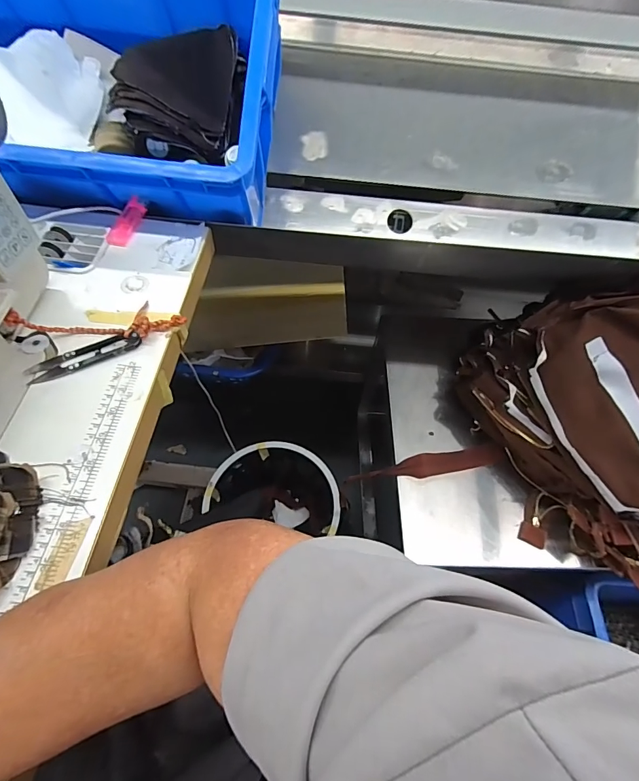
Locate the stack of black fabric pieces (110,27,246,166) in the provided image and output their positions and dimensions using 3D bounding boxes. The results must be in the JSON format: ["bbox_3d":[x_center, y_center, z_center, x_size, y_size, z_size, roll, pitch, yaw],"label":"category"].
[{"bbox_3d":[-0.172,-0.397,0.532,0.149,0.073,0.220,4,58,-2],"label":"stack of black fabric pieces"}]

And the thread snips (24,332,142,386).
[{"bbox_3d":[-0.224,-0.035,0.383,0.104,0.012,0.025,-21,62,-16],"label":"thread snips"}]

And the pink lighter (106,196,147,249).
[{"bbox_3d":[-0.228,-0.202,0.482,0.025,0.011,0.078,10,58,2],"label":"pink lighter"}]

